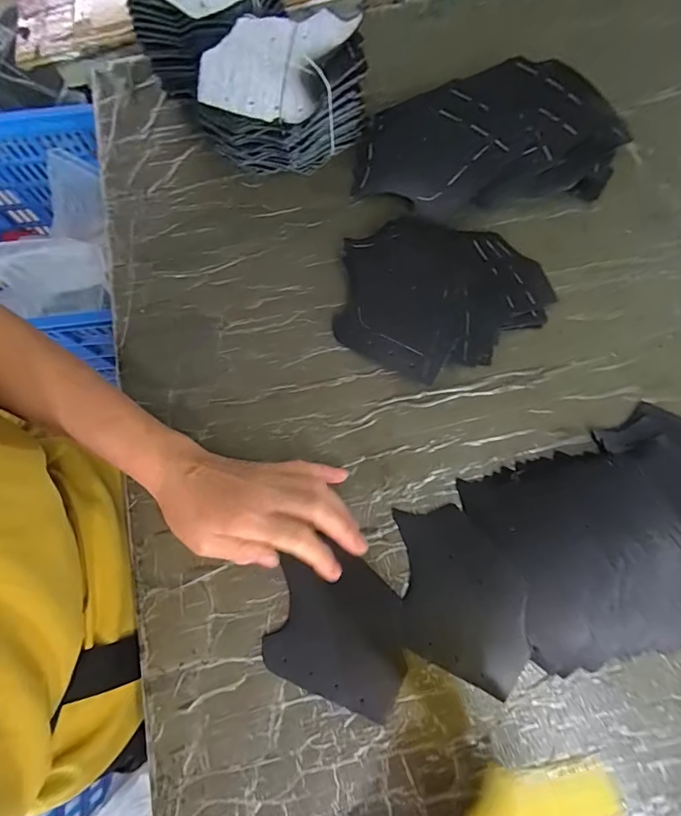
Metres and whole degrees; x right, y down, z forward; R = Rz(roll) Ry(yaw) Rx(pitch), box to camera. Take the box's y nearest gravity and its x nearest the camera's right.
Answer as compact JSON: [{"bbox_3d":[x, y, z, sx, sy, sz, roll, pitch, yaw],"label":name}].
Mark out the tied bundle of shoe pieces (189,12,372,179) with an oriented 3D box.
[{"bbox_3d":[-0.054,-0.286,0.399,0.148,0.092,0.092,3,75,2],"label":"tied bundle of shoe pieces"}]

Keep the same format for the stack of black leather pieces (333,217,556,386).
[{"bbox_3d":[0.093,-0.100,0.380,0.184,0.033,0.151,8,76,4],"label":"stack of black leather pieces"}]

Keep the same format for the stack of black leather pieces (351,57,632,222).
[{"bbox_3d":[0.140,-0.261,0.411,0.252,0.051,0.136,-10,75,-1],"label":"stack of black leather pieces"}]

